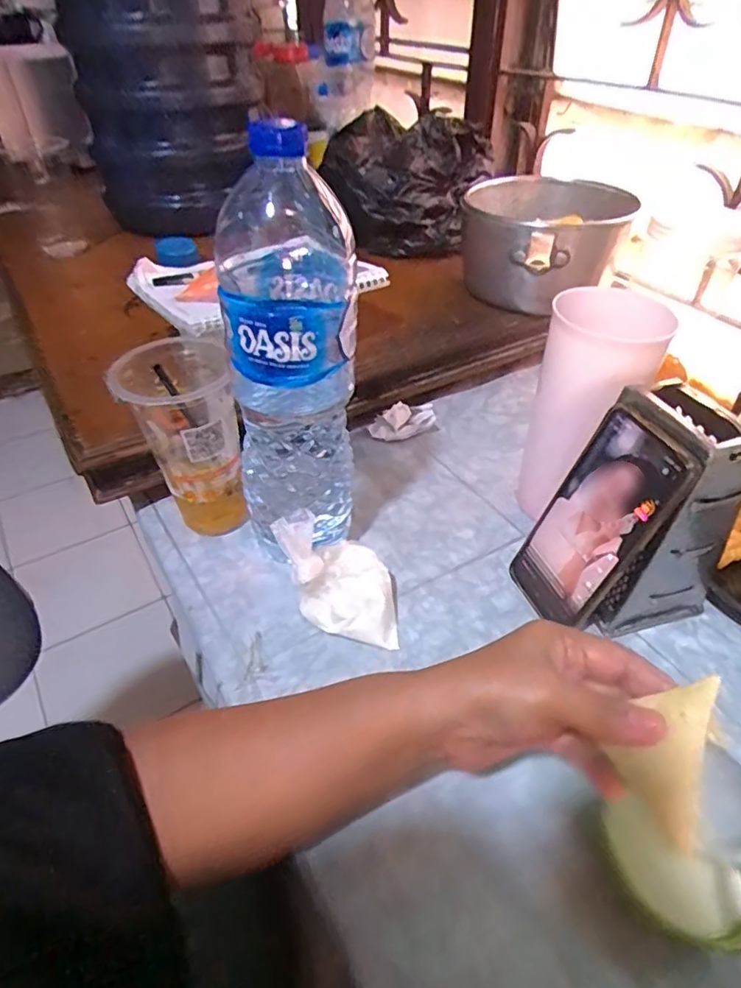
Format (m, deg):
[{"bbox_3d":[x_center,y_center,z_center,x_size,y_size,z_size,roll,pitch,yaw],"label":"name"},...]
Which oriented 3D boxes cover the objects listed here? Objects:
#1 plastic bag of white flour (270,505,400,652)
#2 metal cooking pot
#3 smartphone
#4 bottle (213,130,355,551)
[{"bbox_3d":[-0.024,0.063,0.430,0.085,0.079,0.078,-6,42,-7],"label":"plastic bag of white flour"},{"bbox_3d":[0.199,-0.290,0.670,0.181,0.093,0.198,6,43,8],"label":"metal cooking pot"},{"bbox_3d":[0.161,0.018,0.412,0.017,0.170,0.077,7,37,-26],"label":"smartphone"},{"bbox_3d":[-0.056,-0.075,0.420,0.084,0.299,0.090,-7,43,-6],"label":"bottle"}]

